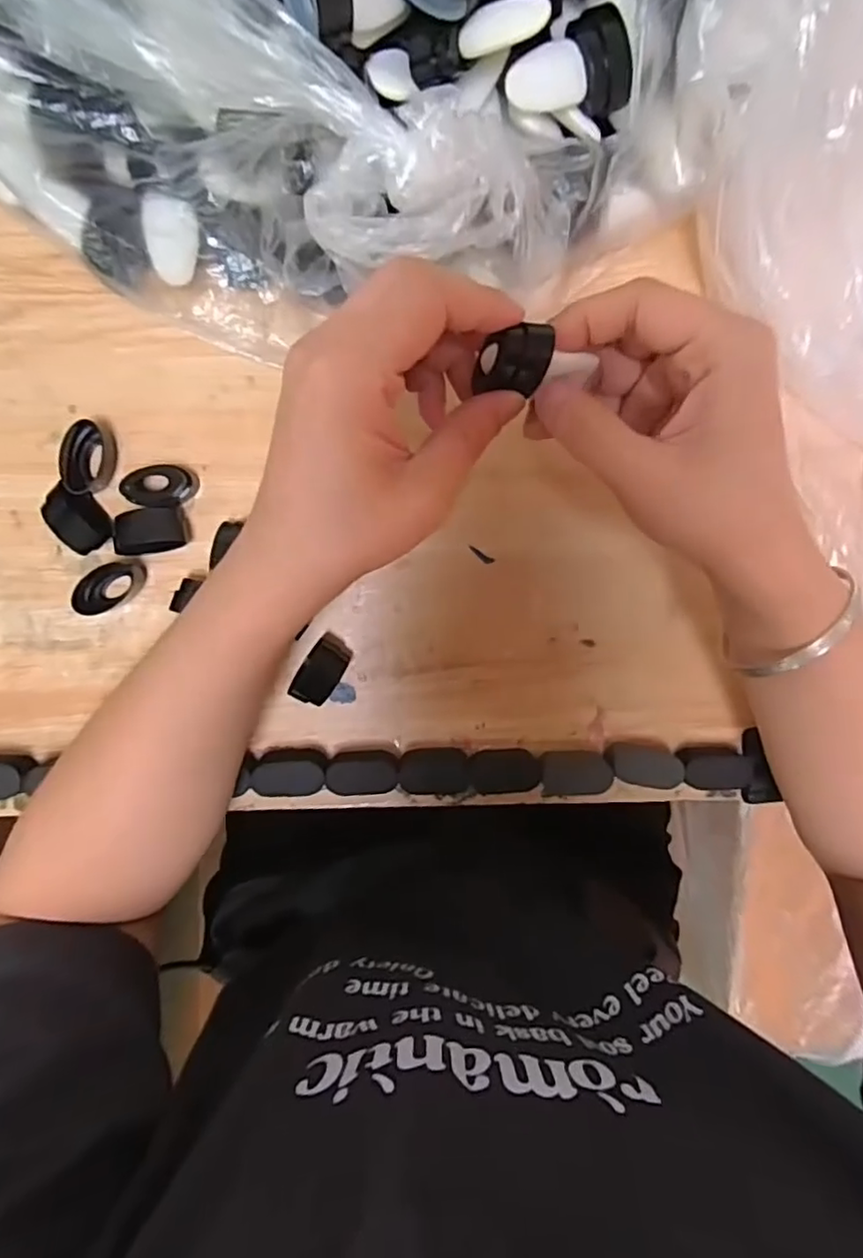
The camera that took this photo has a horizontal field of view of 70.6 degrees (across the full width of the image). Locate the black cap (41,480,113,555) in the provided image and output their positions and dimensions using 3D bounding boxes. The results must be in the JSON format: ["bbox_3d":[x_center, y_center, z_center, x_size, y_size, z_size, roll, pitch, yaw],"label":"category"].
[{"bbox_3d":[-0.173,-0.054,0.301,0.023,0.018,0.032,-34,99,1],"label":"black cap"}]

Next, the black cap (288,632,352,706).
[{"bbox_3d":[-0.057,0.021,0.317,0.020,0.013,0.036,31,95,-7],"label":"black cap"}]

